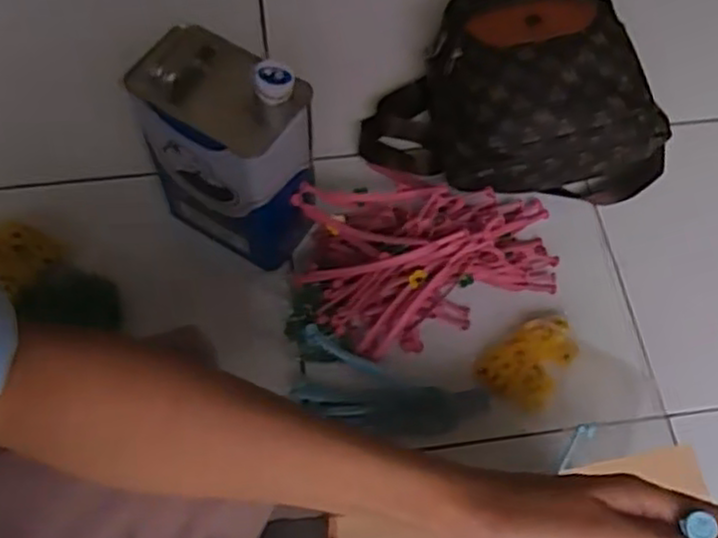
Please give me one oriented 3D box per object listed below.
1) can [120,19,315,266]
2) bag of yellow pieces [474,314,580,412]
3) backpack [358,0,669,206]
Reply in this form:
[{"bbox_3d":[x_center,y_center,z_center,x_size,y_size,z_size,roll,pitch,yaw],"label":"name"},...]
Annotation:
[{"bbox_3d":[-0.140,-0.123,0.807,0.168,0.259,0.116,37,68,14],"label":"can"},{"bbox_3d":[0.198,0.101,0.843,0.088,0.026,0.115,32,67,13],"label":"bag of yellow pieces"},{"bbox_3d":[0.198,-0.232,0.930,0.379,0.159,0.262,-2,64,-3],"label":"backpack"}]

